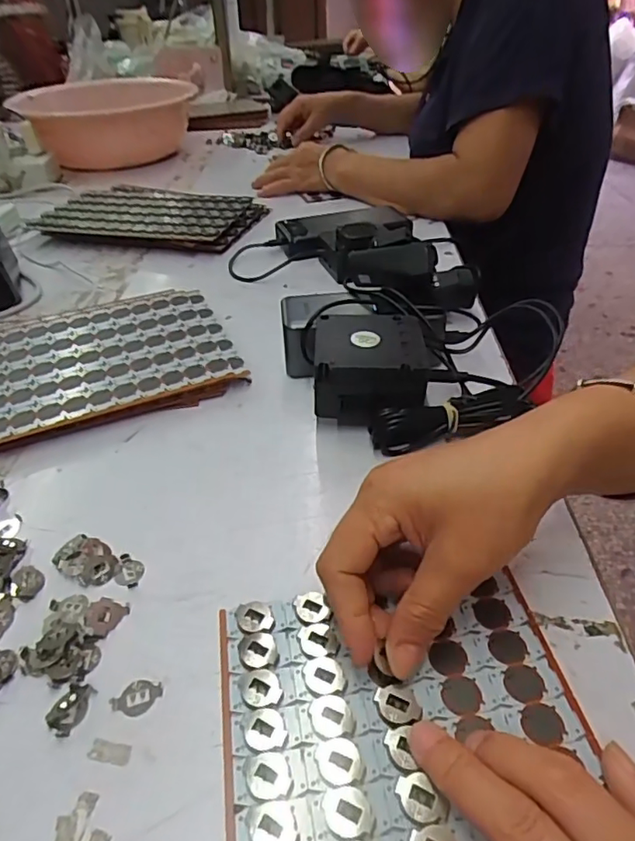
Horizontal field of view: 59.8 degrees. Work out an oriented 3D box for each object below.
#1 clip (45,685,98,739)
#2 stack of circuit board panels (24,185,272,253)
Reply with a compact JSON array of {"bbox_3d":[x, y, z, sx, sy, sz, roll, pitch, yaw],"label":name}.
[{"bbox_3d":[-0.114,0.132,0.255,0.015,0.004,0.022,18,43,20],"label":"clip"},{"bbox_3d":[-0.222,-0.282,0.748,0.276,0.019,0.182,10,40,12],"label":"stack of circuit board panels"}]

